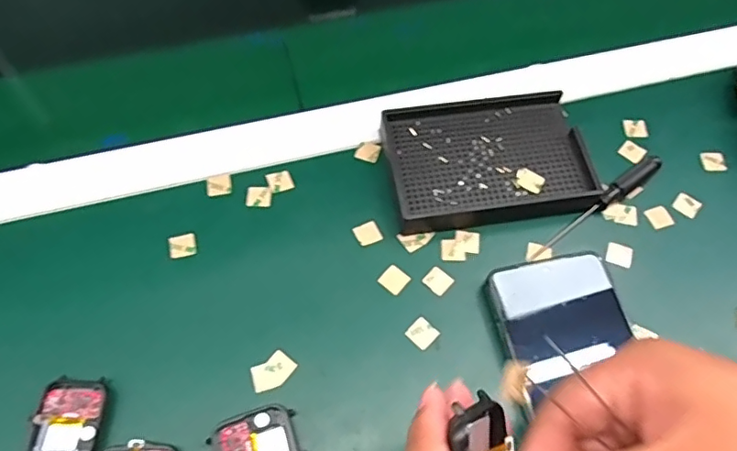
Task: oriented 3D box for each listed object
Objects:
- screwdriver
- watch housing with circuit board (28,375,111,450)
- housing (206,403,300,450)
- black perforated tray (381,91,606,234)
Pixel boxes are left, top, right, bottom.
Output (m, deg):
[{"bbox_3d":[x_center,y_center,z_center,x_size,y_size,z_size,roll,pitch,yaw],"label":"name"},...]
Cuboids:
[{"bbox_3d":[0.157,-0.014,0.379,0.120,0.015,0.011,-32,67,-17],"label":"screwdriver"},{"bbox_3d":[-0.166,0.109,0.309,0.037,0.010,0.047,3,61,0],"label":"watch housing with circuit board"},{"bbox_3d":[-0.062,0.122,0.304,0.046,0.011,0.039,-17,63,-11],"label":"housing"},{"bbox_3d":[0.083,-0.046,0.392,0.135,0.023,0.095,-7,62,-5],"label":"black perforated tray"}]

